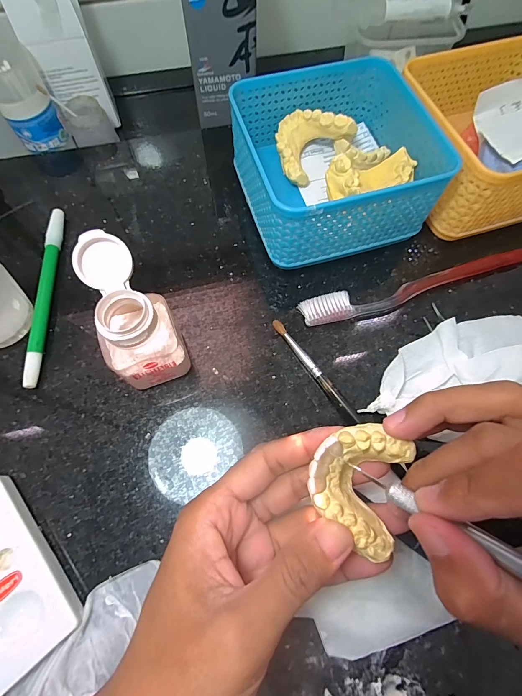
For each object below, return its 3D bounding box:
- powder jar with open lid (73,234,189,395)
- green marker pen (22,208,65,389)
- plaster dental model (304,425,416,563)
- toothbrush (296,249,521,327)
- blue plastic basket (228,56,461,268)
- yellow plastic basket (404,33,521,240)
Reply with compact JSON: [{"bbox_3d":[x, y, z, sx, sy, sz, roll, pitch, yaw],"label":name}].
[{"bbox_3d":[-0.076,-0.017,0.199,0.042,0.075,0.066,-21,71,-11],"label":"powder jar with open lid"},{"bbox_3d":[-0.157,-0.042,0.241,0.009,0.008,0.143,-4,68,-5],"label":"green marker pen"},{"bbox_3d":[0.042,0.060,0.148,0.041,0.022,0.050,18,68,4],"label":"plaster dental model"},{"bbox_3d":[0.119,-0.046,0.247,0.184,0.016,0.019,-13,69,-8],"label":"toothbrush"},{"bbox_3d":[0.054,-0.142,0.258,0.130,0.067,0.131,-15,69,-9],"label":"blue plastic basket"},{"bbox_3d":[0.180,-0.166,0.267,0.130,0.072,0.128,-15,69,-9],"label":"yellow plastic basket"}]

